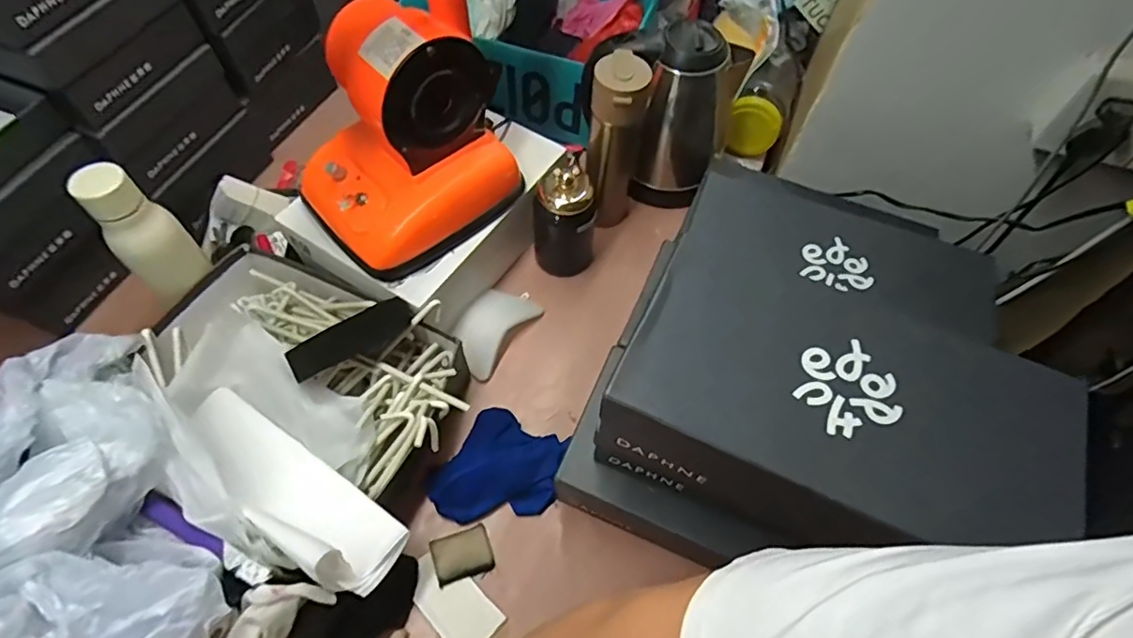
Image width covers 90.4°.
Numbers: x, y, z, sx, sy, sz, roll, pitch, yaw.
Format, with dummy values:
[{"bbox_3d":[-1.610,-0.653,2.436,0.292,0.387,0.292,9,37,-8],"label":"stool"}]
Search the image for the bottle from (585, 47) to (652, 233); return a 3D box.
[{"bbox_3d":[0.059,-0.214,0.724,0.063,0.244,0.074,14,61,5],"label":"bottle"}]

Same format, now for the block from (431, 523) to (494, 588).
[{"bbox_3d":[-0.108,0.244,0.583,0.058,0.010,0.045,-19,63,-13],"label":"block"}]

